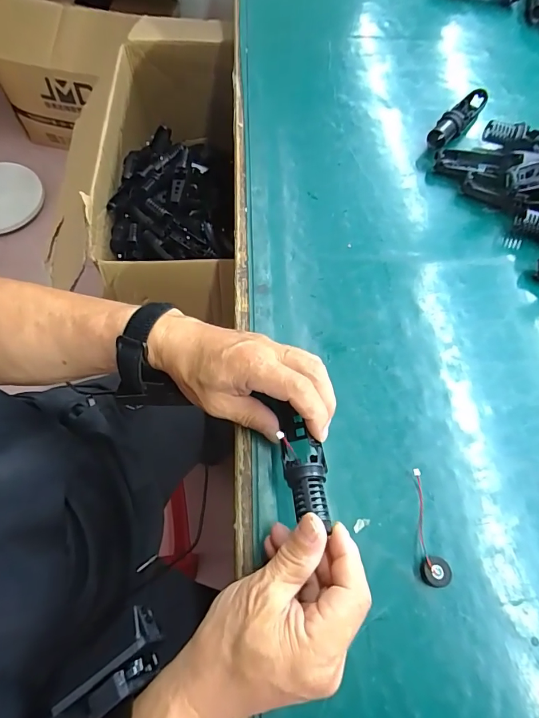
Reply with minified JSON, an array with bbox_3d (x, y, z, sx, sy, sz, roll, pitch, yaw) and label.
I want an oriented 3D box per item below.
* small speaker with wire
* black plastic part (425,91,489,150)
[{"bbox_3d":[0.129,0.134,0.326,0.020,0.009,0.086,4,67,-2],"label":"small speaker with wire"},{"bbox_3d":[0.238,-0.302,0.506,0.027,0.031,0.124,36,70,12],"label":"black plastic part"}]

